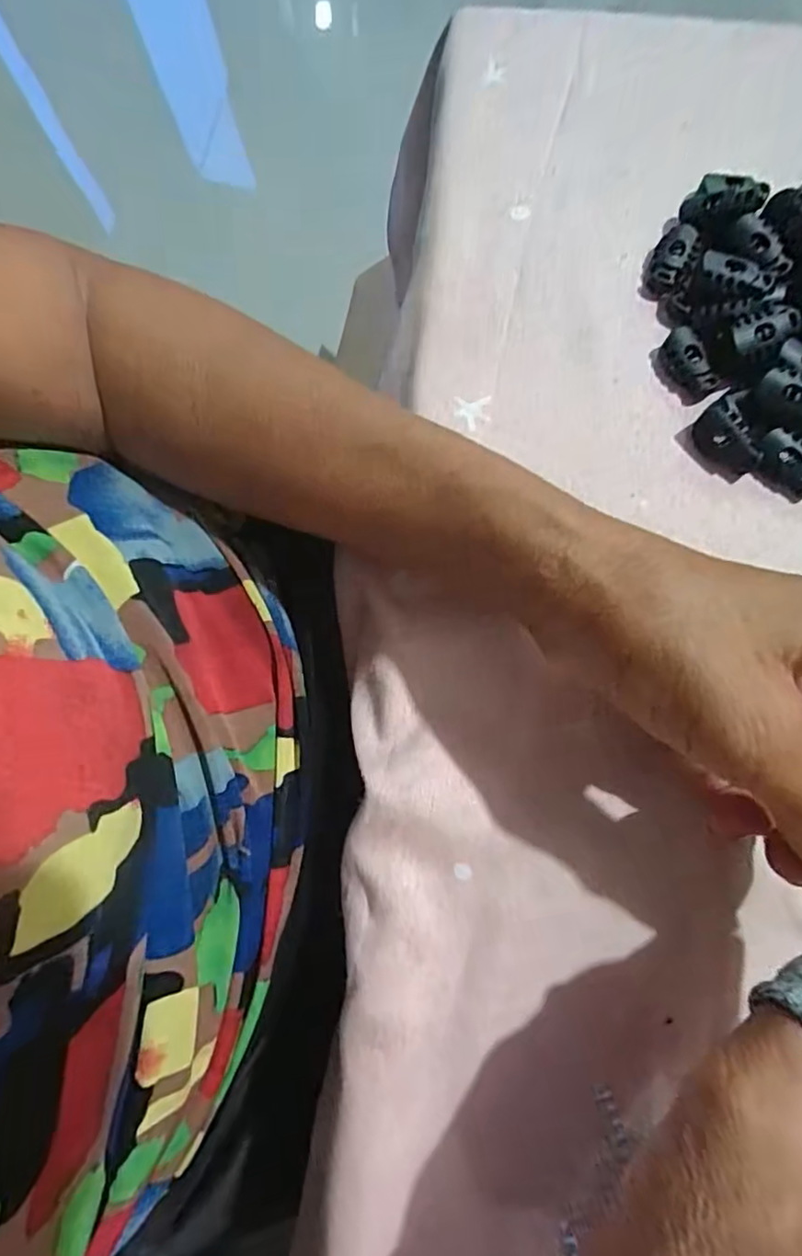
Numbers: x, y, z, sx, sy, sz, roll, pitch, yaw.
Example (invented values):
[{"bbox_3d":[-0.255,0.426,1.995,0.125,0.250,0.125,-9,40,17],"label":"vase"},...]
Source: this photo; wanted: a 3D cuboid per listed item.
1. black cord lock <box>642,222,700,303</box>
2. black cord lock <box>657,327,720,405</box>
[{"bbox_3d":[0.113,-0.153,0.247,0.017,0.011,0.030,25,80,6],"label":"black cord lock"},{"bbox_3d":[0.115,-0.105,0.238,0.015,0.011,0.028,-24,79,-4],"label":"black cord lock"}]

